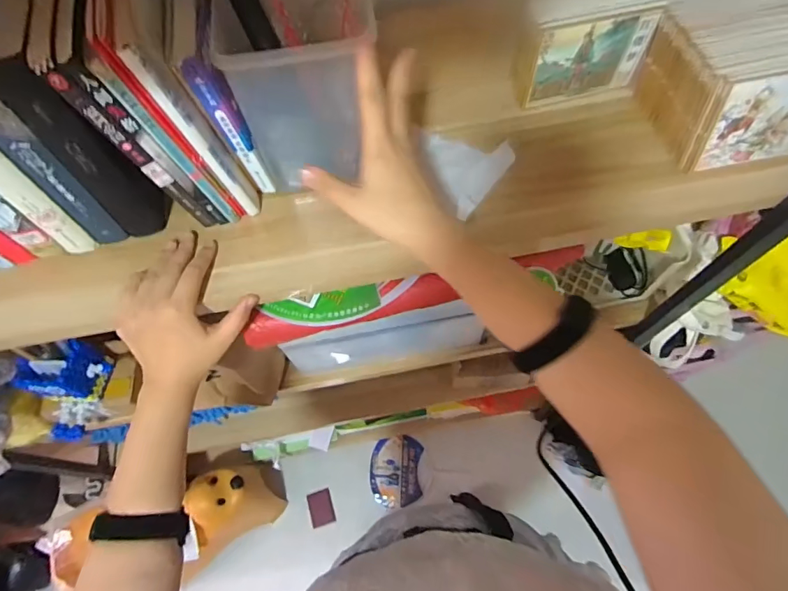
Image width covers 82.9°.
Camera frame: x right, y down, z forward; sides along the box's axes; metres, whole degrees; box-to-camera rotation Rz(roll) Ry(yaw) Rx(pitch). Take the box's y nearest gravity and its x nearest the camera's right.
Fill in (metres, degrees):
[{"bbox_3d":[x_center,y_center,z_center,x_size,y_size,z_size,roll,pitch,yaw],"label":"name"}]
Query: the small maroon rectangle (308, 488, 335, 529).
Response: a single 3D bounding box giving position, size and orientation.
[{"bbox_3d":[-0.241,0.705,1.480,0.076,0.010,0.108,-15,74,-6],"label":"small maroon rectangle"}]

